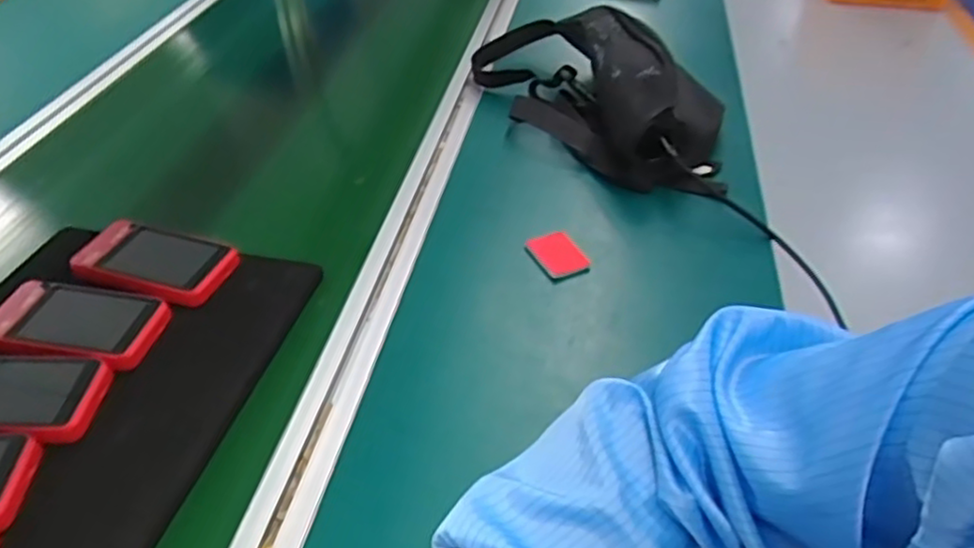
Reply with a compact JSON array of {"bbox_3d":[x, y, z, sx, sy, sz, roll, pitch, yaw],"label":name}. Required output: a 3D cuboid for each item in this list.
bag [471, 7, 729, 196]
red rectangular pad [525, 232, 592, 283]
[{"bbox_3d":[0.118,-0.208,0.747,0.193,0.070,0.370,-20,45,-18],"label":"bag"},{"bbox_3d":[0.061,-0.016,0.582,0.040,0.009,0.050,-20,45,-18],"label":"red rectangular pad"}]

